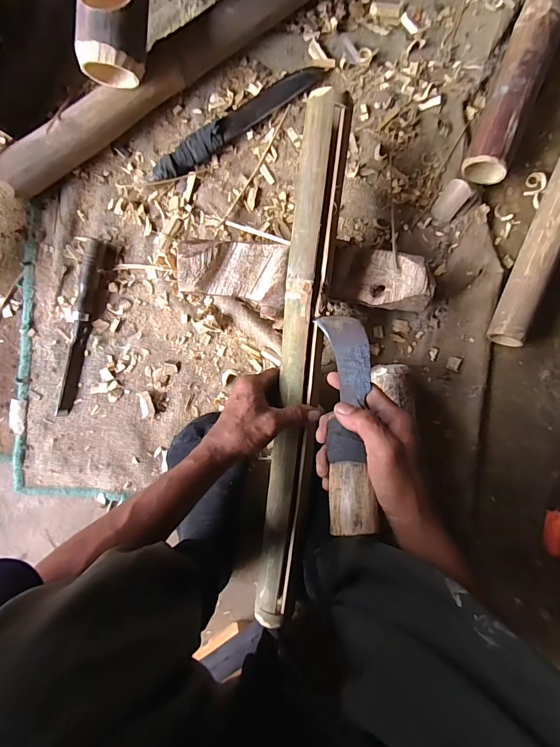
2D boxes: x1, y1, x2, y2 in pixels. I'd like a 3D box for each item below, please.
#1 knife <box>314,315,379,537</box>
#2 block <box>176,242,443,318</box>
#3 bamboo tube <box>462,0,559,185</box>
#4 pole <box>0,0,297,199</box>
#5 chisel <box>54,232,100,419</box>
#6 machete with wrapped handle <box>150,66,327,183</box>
[{"bbox_3d":[0.068,0.038,0.388,0.049,0.030,0.233,4,63,-1],"label":"knife"},{"bbox_3d":[0.035,-0.123,0.511,0.327,0.061,0.090,1,93,-1],"label":"block"},{"bbox_3d":[0.315,-0.392,0.500,0.057,0.052,0.269,20,93,-2],"label":"bamboo tube"},{"bbox_3d":[-0.078,-0.431,0.488,0.654,0.058,0.047,-35,94,0],"label":"pole"},{"bbox_3d":[-0.279,-0.060,0.525,0.028,0.017,0.245,12,93,-2],"label":"chisel"},{"bbox_3d":[-0.057,-0.339,0.515,0.267,0.020,0.036,-33,93,1],"label":"machete with wrapped handle"}]

